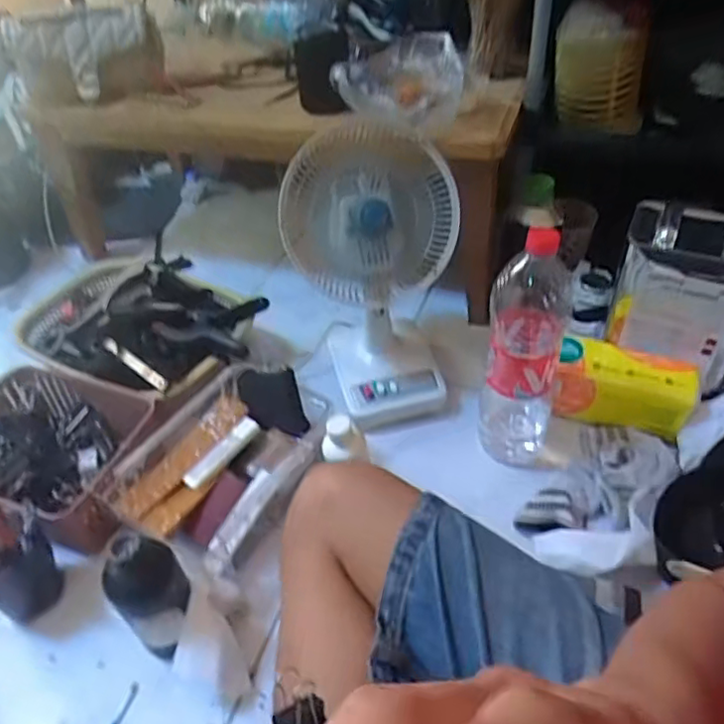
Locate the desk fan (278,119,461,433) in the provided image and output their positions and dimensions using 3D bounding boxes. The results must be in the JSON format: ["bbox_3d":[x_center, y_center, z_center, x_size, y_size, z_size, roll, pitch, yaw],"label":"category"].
[{"bbox_3d":[0.013,-0.104,0.811,0.197,0.328,0.195,7,45,12],"label":"desk fan"}]

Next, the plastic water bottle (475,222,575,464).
[{"bbox_3d":[0.188,-0.009,0.727,0.082,0.311,0.090,9,45,14],"label":"plastic water bottle"}]

